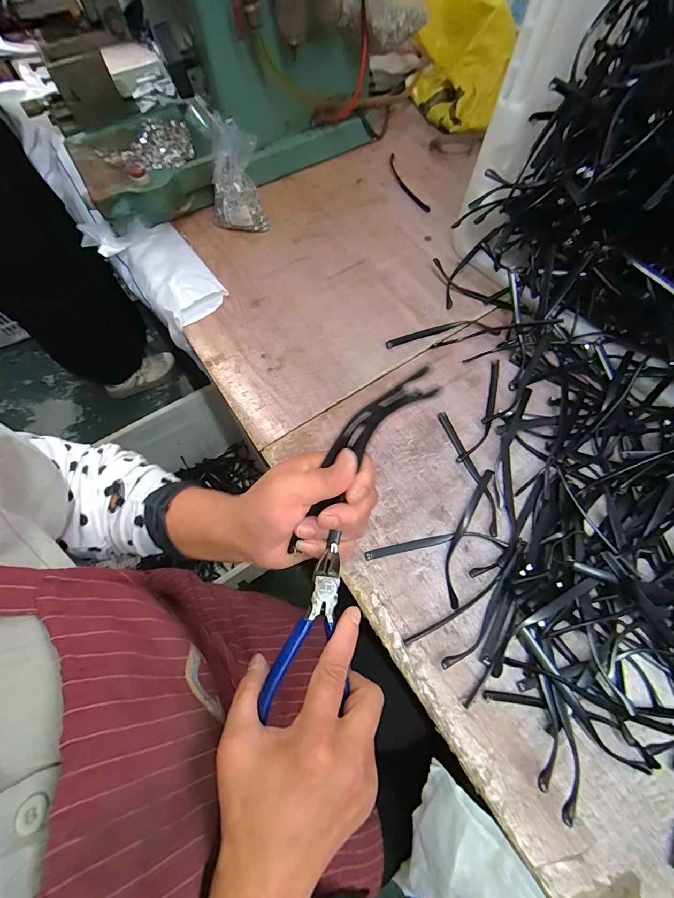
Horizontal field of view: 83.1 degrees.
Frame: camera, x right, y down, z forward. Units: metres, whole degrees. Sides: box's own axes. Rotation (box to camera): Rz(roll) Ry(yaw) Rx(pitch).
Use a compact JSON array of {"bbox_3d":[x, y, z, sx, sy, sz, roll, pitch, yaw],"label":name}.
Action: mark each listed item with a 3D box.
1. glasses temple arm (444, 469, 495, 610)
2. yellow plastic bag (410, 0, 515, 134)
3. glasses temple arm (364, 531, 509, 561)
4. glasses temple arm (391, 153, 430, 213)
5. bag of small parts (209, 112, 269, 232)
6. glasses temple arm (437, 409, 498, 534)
[{"bbox_3d":[0.124,0.081,0.367,0.020,0.008,0.136,20,69,9],"label":"glasses temple arm"},{"bbox_3d":[0.161,-0.648,0.545,0.131,0.315,0.113,-25,36,-9],"label":"yellow plastic bag"},{"bbox_3d":[0.091,0.090,0.360,0.131,0.013,0.017,-6,67,-1],"label":"glasses temple arm"},{"bbox_3d":[0.103,-0.400,0.570,0.016,0.005,0.138,-17,68,-6],"label":"glasses temple arm"},{"bbox_3d":[-0.136,-0.348,0.499,0.076,0.105,0.072,-4,67,-1],"label":"bag of small parts"},{"bbox_3d":[0.136,0.021,0.389,0.017,0.008,0.136,-16,67,-6],"label":"glasses temple arm"}]

